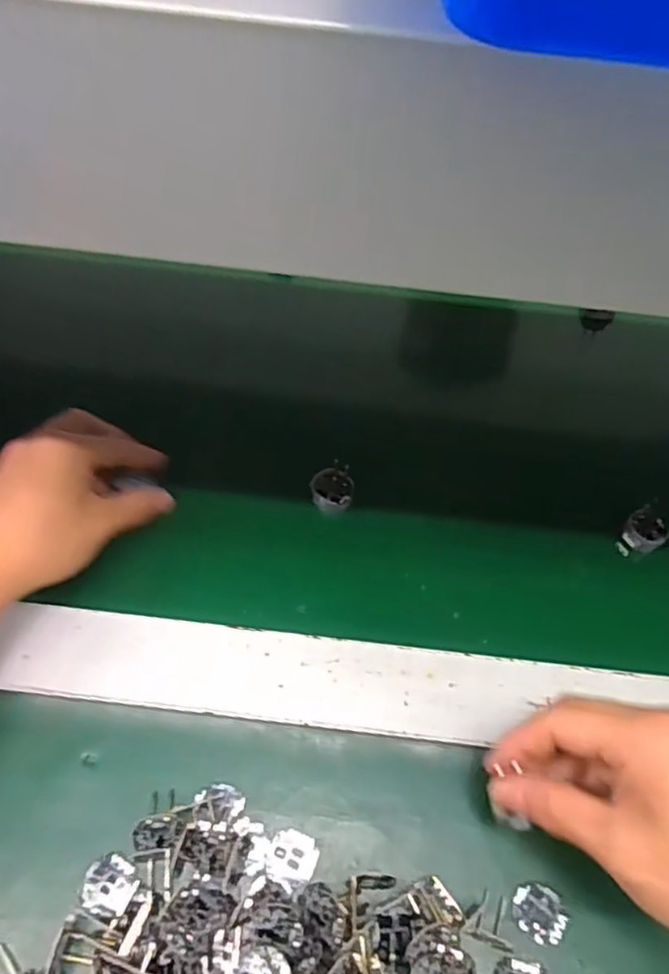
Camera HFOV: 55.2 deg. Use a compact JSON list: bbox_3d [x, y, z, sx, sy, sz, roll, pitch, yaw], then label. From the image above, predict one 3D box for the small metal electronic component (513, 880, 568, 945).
[{"bbox_3d":[0.096,0.200,0.300,0.023,0.005,0.024,1,55,-2],"label":"small metal electronic component"}]

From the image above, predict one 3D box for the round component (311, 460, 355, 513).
[{"bbox_3d":[-0.001,0.000,0.432,0.028,0.021,0.026,1,55,-2],"label":"round component"}]

